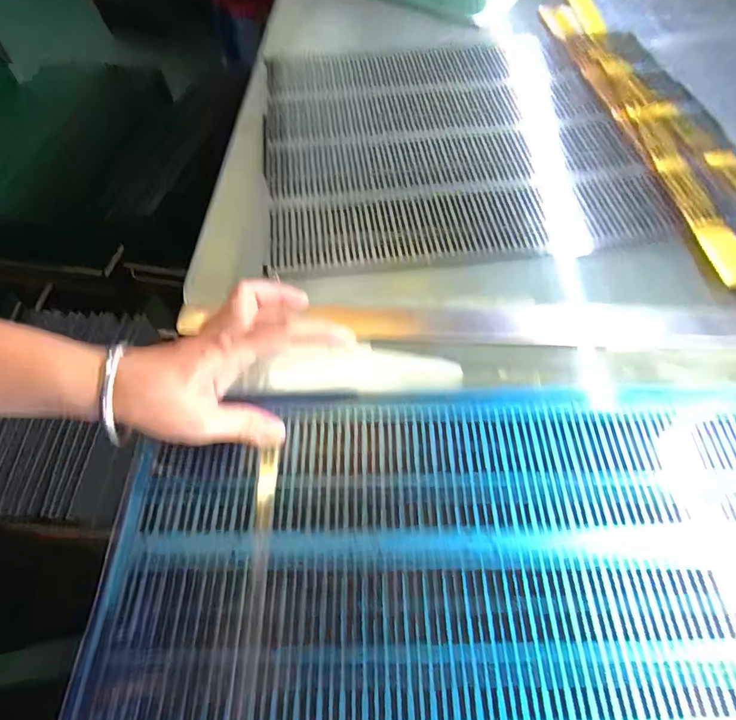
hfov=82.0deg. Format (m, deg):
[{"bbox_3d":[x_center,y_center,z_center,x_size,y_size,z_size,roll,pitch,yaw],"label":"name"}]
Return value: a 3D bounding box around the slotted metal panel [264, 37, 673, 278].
[{"bbox_3d":[0.079,-0.232,0.447,0.362,0.034,0.346,-5,60,-3],"label":"slotted metal panel"}]

